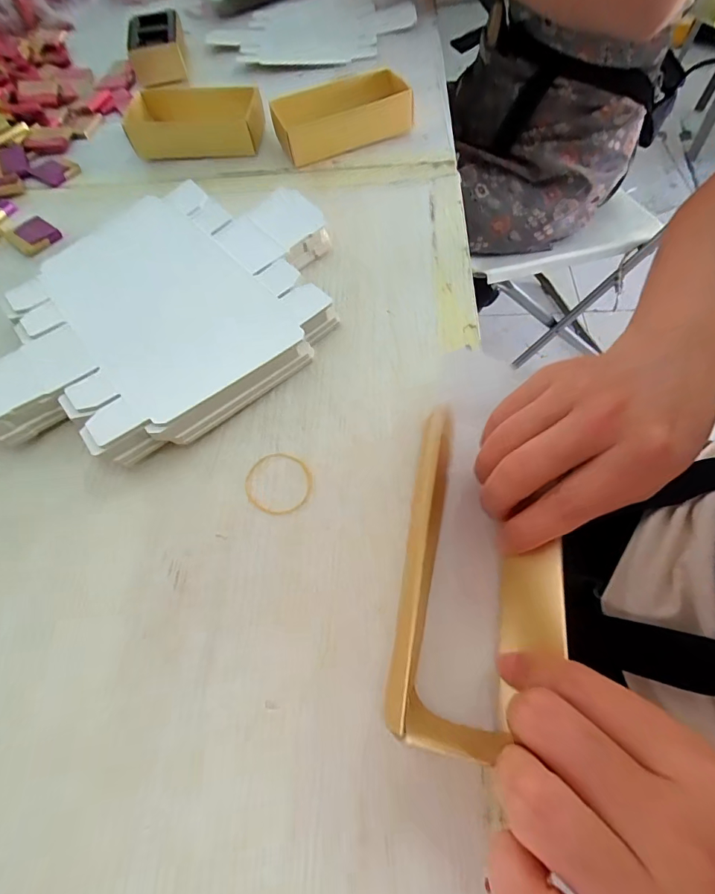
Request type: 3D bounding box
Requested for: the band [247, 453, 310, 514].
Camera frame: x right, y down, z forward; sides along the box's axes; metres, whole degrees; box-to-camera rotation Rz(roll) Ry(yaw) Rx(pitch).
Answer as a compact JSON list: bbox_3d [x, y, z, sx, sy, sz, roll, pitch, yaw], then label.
[{"bbox_3d":[-0.043,0.019,0.233,0.035,0.004,0.037,-27,62,-9],"label":"band"}]

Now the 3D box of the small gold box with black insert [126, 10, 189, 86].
[{"bbox_3d":[-0.227,-0.453,0.488,0.055,0.033,0.119,-14,61,-3],"label":"small gold box with black insert"}]

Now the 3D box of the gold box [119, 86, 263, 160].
[{"bbox_3d":[-0.149,-0.297,0.396,0.129,0.034,0.053,-1,61,5],"label":"gold box"}]

